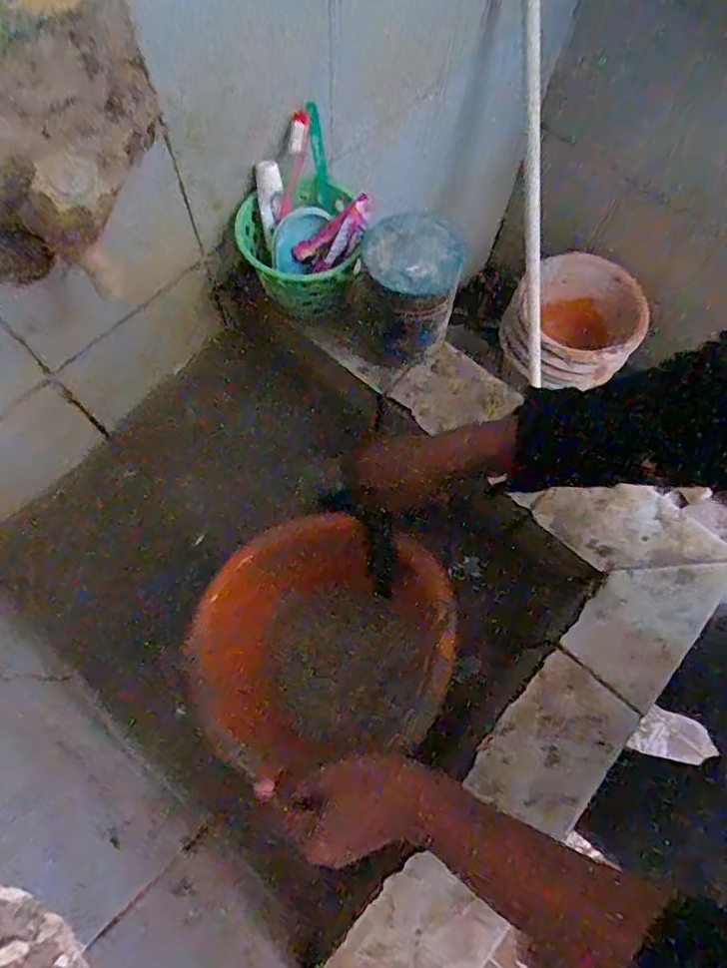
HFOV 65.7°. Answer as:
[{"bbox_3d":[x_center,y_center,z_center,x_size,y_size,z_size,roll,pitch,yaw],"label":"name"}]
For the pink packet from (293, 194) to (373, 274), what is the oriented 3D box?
[{"bbox_3d":[-0.029,-0.257,0.588,0.096,0.032,0.042,-26,62,35],"label":"pink packet"}]

